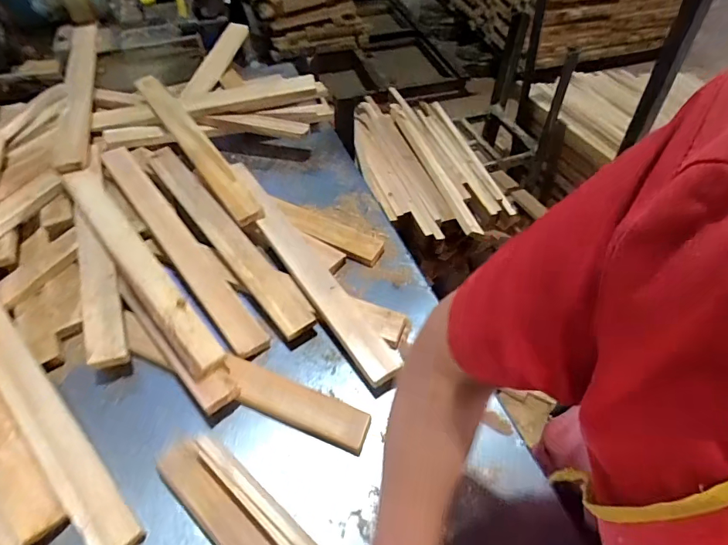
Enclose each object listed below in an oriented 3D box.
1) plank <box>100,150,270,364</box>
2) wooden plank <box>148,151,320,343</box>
[{"bbox_3d":[-0.321,-0.057,0.758,0.066,0.021,0.524,-27,60,-32],"label":"plank"},{"bbox_3d":[-0.251,-0.077,0.764,0.062,0.025,0.501,-37,62,-17],"label":"wooden plank"}]

